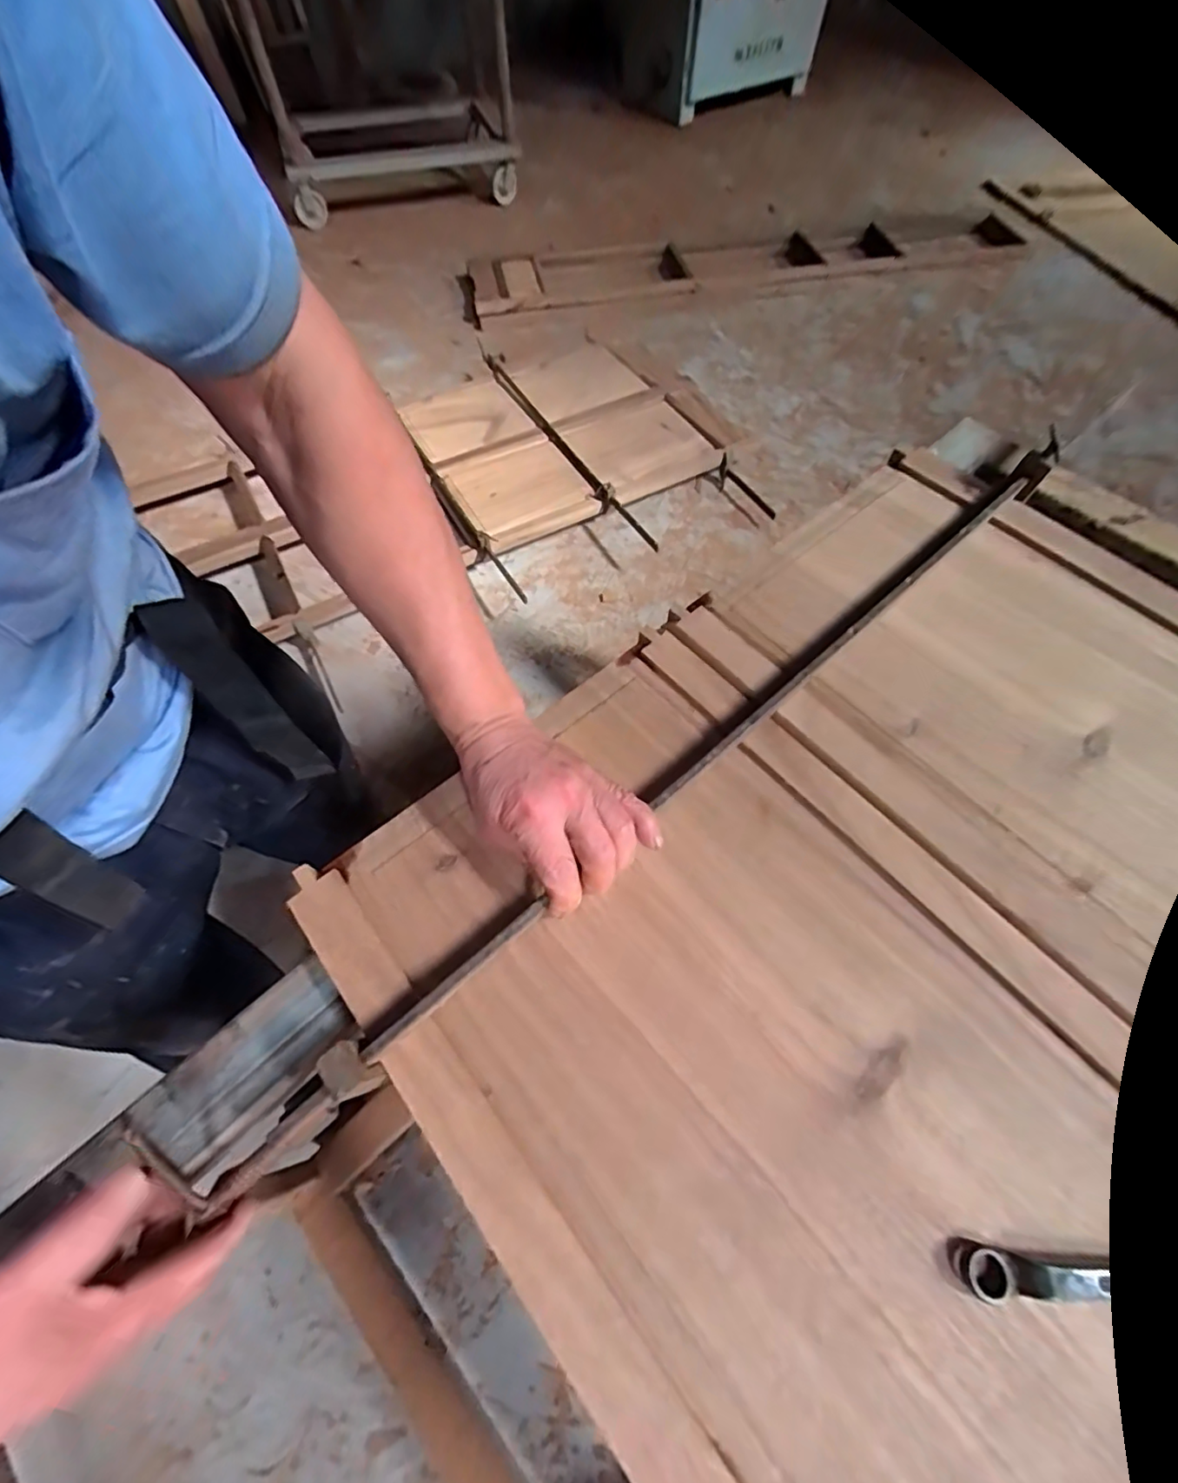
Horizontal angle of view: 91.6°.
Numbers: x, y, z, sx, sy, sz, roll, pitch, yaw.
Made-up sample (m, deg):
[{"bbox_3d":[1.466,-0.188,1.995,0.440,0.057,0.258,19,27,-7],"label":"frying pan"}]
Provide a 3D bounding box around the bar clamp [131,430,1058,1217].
[{"bbox_3d":[0.090,-0.006,0.414,0.832,0.049,0.046,-38,69,-17],"label":"bar clamp"}]

